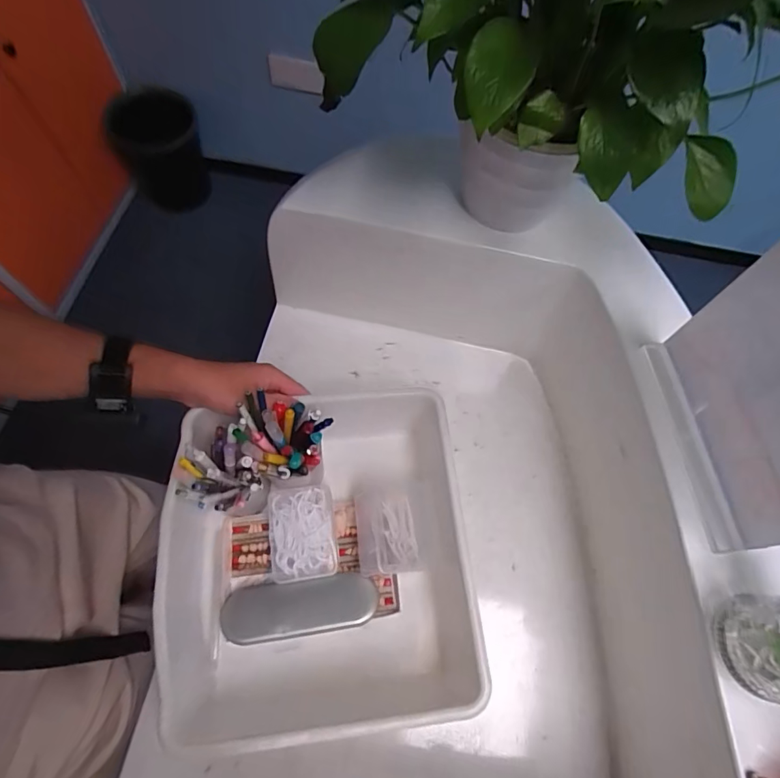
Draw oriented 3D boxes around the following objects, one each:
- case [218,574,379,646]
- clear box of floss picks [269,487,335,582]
[{"bbox_3d":[-0.103,0.248,0.526,0.173,0.027,0.057,-6,68,-5],"label":"case"},{"bbox_3d":[-0.107,0.175,0.562,0.077,0.021,0.104,-6,68,-5],"label":"clear box of floss picks"}]

